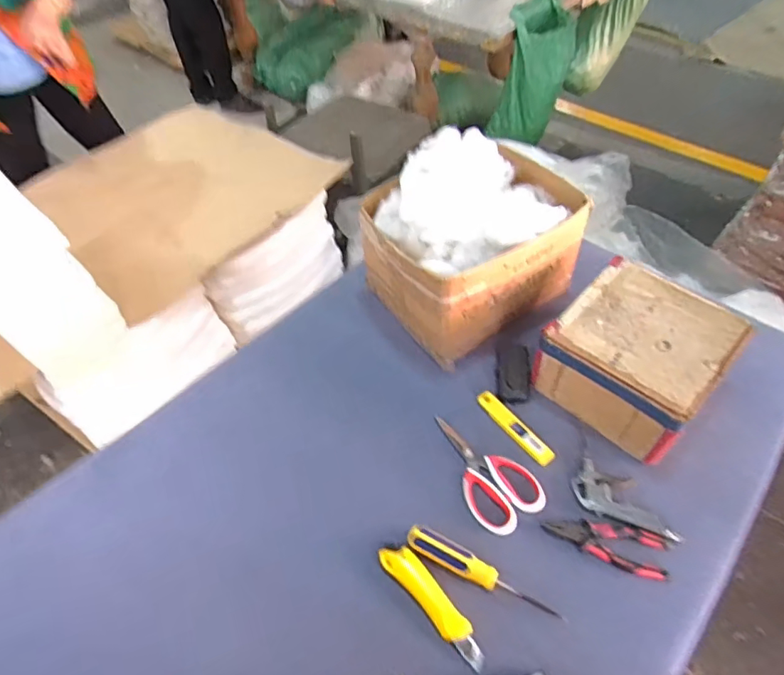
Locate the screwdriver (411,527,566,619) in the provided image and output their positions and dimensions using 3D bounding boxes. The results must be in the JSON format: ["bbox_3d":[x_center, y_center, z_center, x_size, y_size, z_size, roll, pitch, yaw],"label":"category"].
[{"bbox_3d":[0.110,0.290,0.639,0.197,0.022,0.032,22,54,20],"label":"screwdriver"}]

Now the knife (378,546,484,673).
[{"bbox_3d":[0.051,0.321,0.630,0.035,0.023,0.166,-36,56,-24],"label":"knife"}]

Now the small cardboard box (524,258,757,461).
[{"bbox_3d":[0.362,0.033,0.775,0.219,0.136,0.211,-38,57,-26],"label":"small cardboard box"}]

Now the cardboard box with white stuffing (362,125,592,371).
[{"bbox_3d":[0.130,-0.160,0.878,0.303,0.247,0.246,-28,53,-19],"label":"cardboard box with white stuffing"}]

